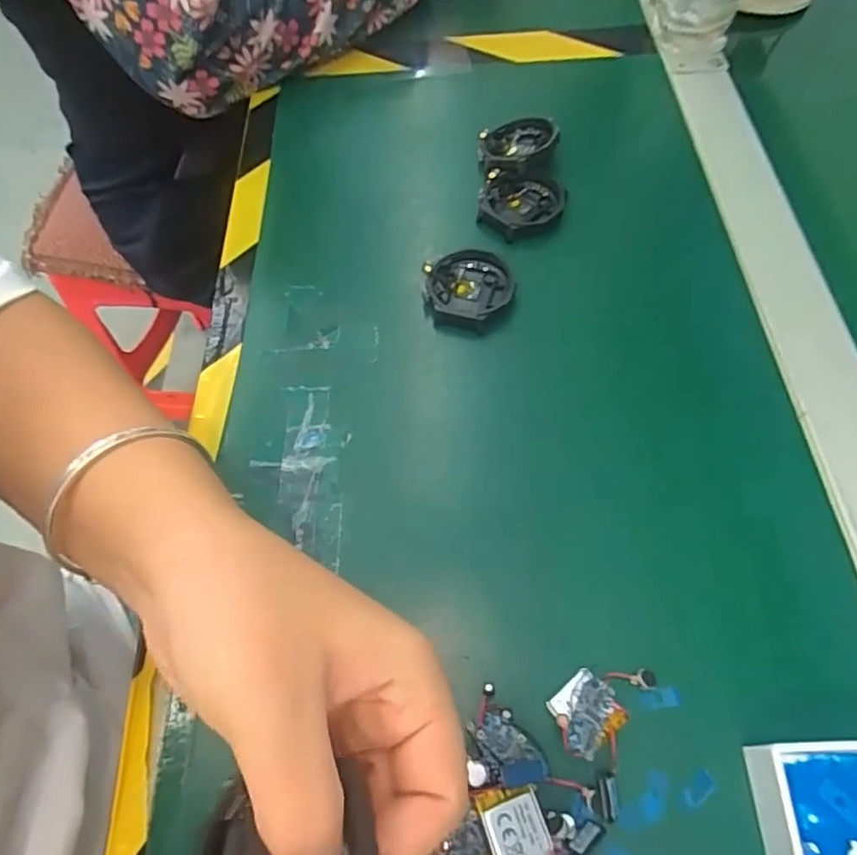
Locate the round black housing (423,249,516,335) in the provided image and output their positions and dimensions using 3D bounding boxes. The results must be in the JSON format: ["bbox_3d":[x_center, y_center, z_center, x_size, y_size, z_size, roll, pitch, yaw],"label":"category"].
[{"bbox_3d":[0.022,-0.078,0.333,0.048,0.013,0.050,-1,60,2],"label":"round black housing"}]

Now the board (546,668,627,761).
[{"bbox_3d":[0.059,0.107,0.223,0.027,0.012,0.024,-36,65,-16],"label":"board"}]

